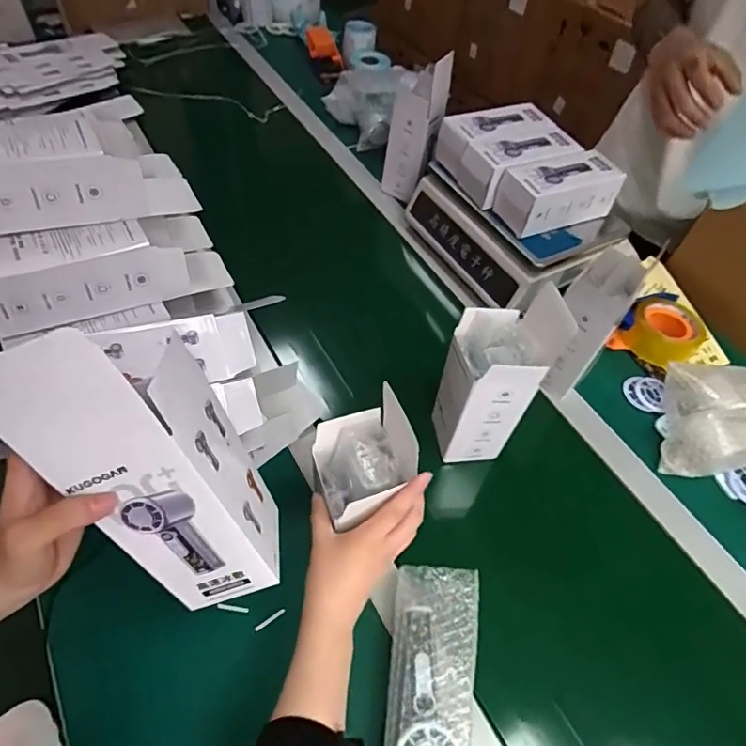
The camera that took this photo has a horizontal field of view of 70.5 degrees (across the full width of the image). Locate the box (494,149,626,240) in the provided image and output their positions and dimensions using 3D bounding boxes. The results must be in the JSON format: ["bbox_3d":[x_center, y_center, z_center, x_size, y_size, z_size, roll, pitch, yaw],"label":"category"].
[{"bbox_3d":[0.270,-0.263,0.772,0.166,0.068,0.078,-17,58,-15],"label":"box"}]

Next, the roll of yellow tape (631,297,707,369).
[{"bbox_3d":[0.439,-0.058,0.792,0.081,0.052,0.105,-5,56,-7],"label":"roll of yellow tape"}]

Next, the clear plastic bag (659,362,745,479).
[{"bbox_3d":[0.490,0.056,0.695,0.250,0.093,0.138,-4,56,-6],"label":"clear plastic bag"}]

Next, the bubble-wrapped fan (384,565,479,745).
[{"bbox_3d":[0.052,0.285,0.477,0.074,0.052,0.208,7,55,2],"label":"bubble-wrapped fan"}]

